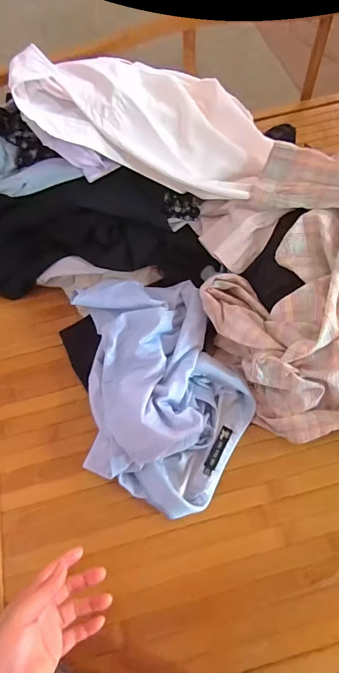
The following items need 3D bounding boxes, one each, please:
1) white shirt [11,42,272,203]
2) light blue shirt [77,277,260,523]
[{"bbox_3d":[-0.030,-0.314,0.575,0.362,0.106,0.128,12,62,-15],"label":"white shirt"},{"bbox_3d":[-0.010,0.067,0.559,0.220,0.084,0.325,-14,63,-3],"label":"light blue shirt"}]

